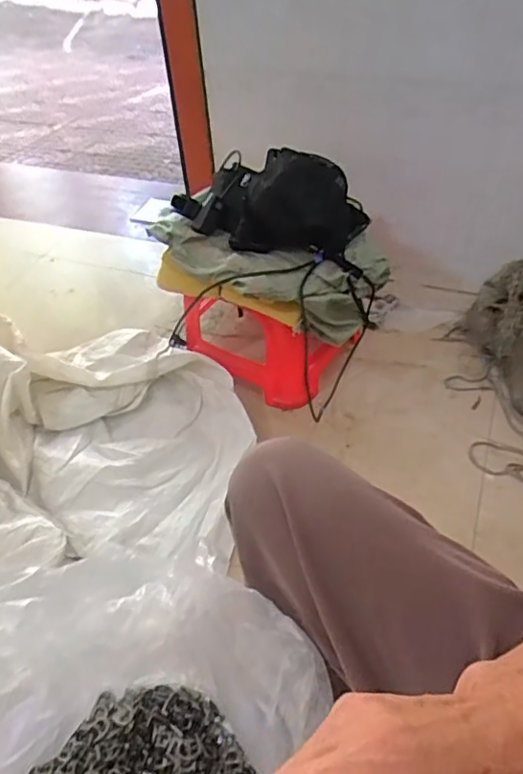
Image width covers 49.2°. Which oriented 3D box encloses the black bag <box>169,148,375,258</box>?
[{"bbox_3d":[0.011,-0.320,0.962,0.272,0.124,0.178,21,50,23],"label":"black bag"}]

